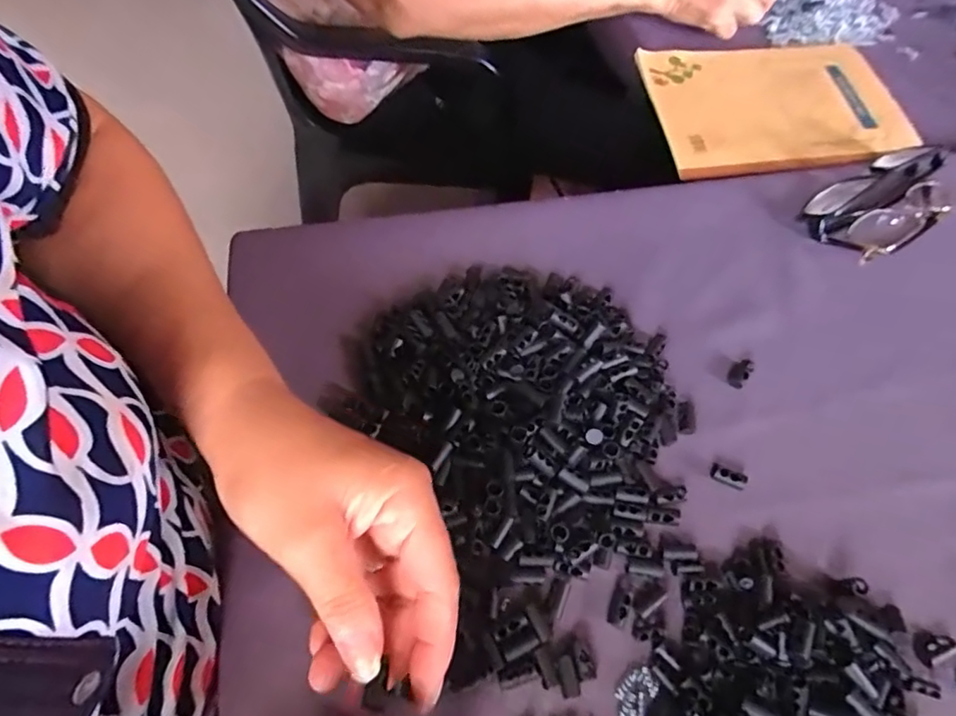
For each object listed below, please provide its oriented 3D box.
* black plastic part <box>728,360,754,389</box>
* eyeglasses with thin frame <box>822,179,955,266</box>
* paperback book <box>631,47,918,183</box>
[{"bbox_3d":[0.161,0.010,0.350,0.011,0.010,0.018,37,66,16],"label":"black plastic part"},{"bbox_3d":[0.310,-0.104,0.406,0.131,0.029,0.034,-27,66,-16],"label":"eyeglasses with thin frame"},{"bbox_3d":[0.252,-0.216,0.483,0.206,0.011,0.152,-4,62,-5],"label":"paperback book"}]

